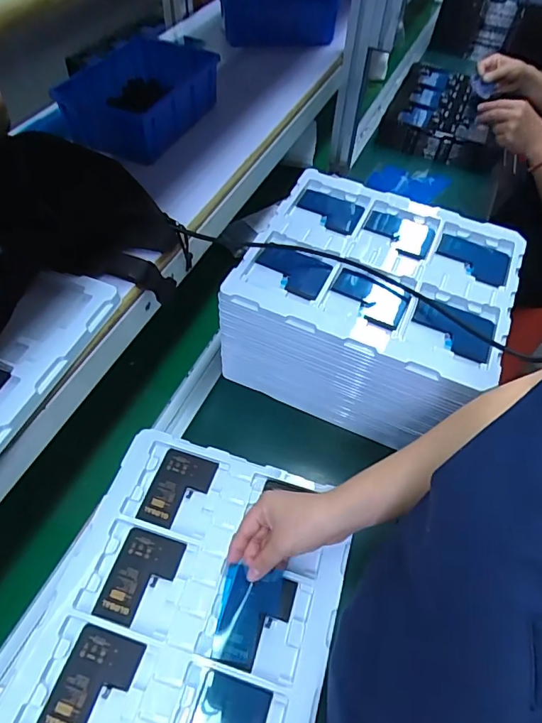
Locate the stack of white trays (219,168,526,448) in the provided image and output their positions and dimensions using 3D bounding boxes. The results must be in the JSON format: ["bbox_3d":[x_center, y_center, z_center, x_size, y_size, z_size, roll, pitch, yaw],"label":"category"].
[{"bbox_3d":[0.135,-0.075,0.649,0.310,0.169,0.269,22,55,13],"label":"stack of white trays"}]

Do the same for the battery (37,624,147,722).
[{"bbox_3d":[-0.168,0.303,0.442,0.065,0.004,0.090,15,54,8],"label":"battery"}]

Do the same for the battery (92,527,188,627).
[{"bbox_3d":[-0.137,0.228,0.499,0.065,0.004,0.090,14,54,7],"label":"battery"}]

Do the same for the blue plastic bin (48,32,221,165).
[{"bbox_3d":[-0.175,-0.364,0.647,0.163,0.061,0.206,15,54,8],"label":"blue plastic bin"}]

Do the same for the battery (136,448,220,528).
[{"bbox_3d":[-0.110,0.150,0.556,0.066,0.005,0.091,15,54,9],"label":"battery"}]

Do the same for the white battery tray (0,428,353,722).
[{"bbox_3d":[-0.074,0.245,0.488,0.275,0.018,0.314,15,54,8],"label":"white battery tray"}]

